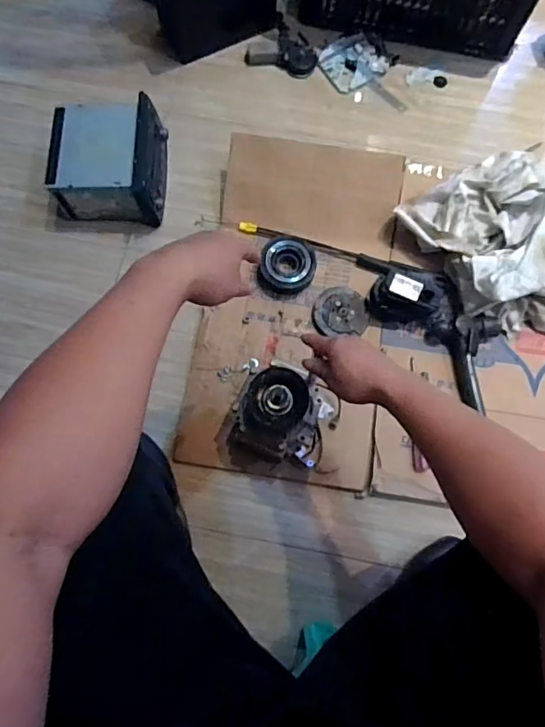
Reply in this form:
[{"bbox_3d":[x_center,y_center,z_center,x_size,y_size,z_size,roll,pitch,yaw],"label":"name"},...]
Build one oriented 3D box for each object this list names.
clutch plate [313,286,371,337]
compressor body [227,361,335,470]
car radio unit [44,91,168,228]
[{"bbox_3d":[0.124,-0.096,0.906,0.097,0.020,0.094,0,75,-1],"label":"clutch plate"},{"bbox_3d":[0.020,0.080,0.765,0.146,0.176,0.133,21,75,4],"label":"compressor body"},{"bbox_3d":[-0.301,-0.380,0.925,0.195,0.122,0.205,4,75,0],"label":"car radio unit"}]

